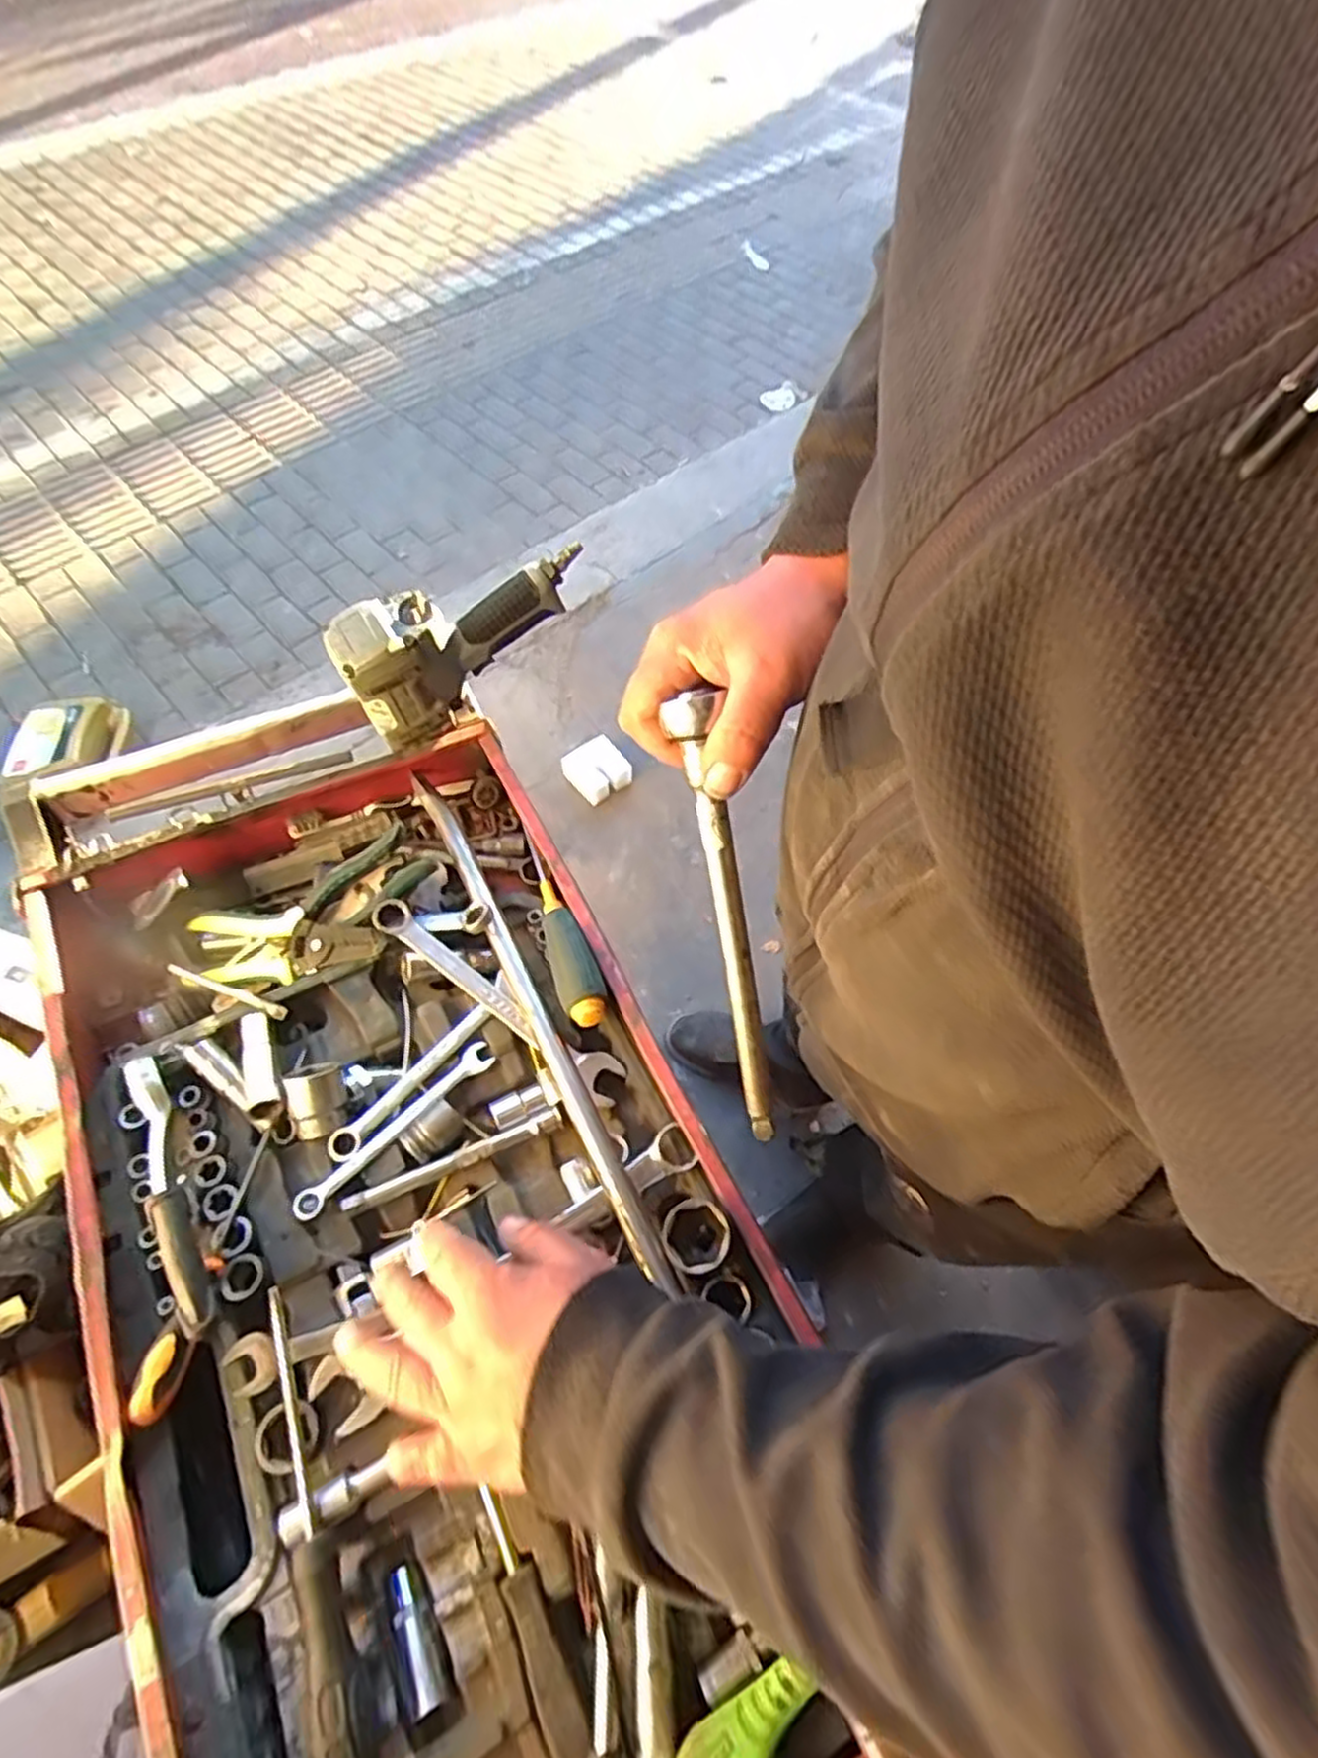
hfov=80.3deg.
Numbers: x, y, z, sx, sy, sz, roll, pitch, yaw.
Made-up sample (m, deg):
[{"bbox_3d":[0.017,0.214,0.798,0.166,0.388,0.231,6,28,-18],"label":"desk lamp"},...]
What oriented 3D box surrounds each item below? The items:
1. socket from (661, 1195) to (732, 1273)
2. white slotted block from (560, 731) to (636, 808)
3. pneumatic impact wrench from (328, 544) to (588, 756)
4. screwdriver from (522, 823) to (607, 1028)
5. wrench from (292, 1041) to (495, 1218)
[{"bbox_3d":[0.022,0.223,0.487,0.041,0.042,0.041,0,60,-1],"label":"socket"},{"bbox_3d":[-0.130,-0.230,1.629,0.117,0.059,0.122,-35,67,-19],"label":"white slotted block"},{"bbox_3d":[-0.166,-0.206,0.666,0.213,0.105,0.062,-35,66,-19],"label":"pneumatic impact wrench"},{"bbox_3d":[-0.082,0.028,0.613,0.032,0.024,0.199,-18,47,-11],"label":"screwdriver"},{"bbox_3d":[-0.182,0.171,0.545,0.020,0.011,0.159,43,61,13],"label":"wrench"}]

